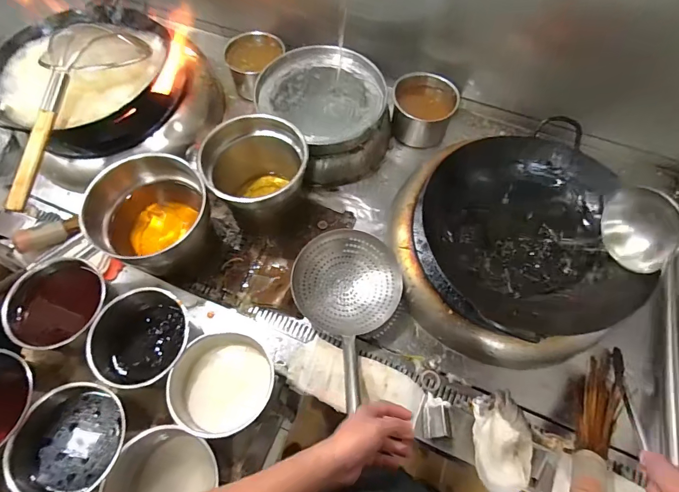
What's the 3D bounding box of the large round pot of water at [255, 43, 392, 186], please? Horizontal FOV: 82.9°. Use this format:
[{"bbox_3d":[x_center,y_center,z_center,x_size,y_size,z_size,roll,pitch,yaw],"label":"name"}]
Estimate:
[{"bbox_3d":[-0.038,-0.345,1.012,0.286,0.184,0.340,-34,68,-16],"label":"large round pot of water"}]

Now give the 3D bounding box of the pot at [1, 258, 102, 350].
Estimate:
[{"bbox_3d":[-0.525,0.122,0.754,0.176,0.118,0.167,0,63,0],"label":"pot"}]

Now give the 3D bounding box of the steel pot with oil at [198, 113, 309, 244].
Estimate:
[{"bbox_3d":[-0.179,-0.142,0.882,0.212,0.234,0.193,0,63,0],"label":"steel pot with oil"}]

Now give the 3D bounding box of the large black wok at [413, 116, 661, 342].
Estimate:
[{"bbox_3d":[0.354,-0.037,0.773,0.371,0.129,0.382,8,63,4],"label":"large black wok"}]

